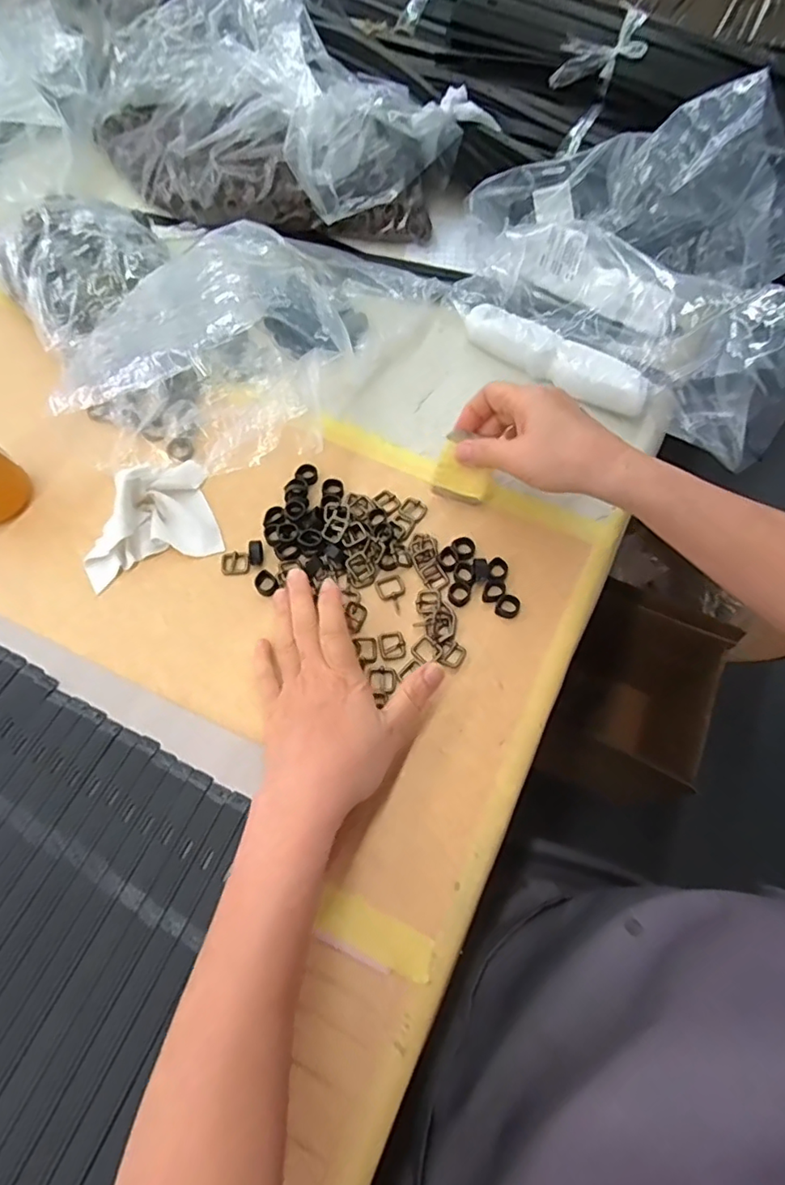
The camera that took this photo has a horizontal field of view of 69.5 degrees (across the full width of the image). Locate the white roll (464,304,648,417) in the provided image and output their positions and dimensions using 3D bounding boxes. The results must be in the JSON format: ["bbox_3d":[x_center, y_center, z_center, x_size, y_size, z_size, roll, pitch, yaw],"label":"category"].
[{"bbox_3d":[0.157,-0.228,0.548,0.194,0.033,0.041,31,64,15],"label":"white roll"}]

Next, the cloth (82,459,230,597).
[{"bbox_3d":[-0.205,-0.065,0.465,0.110,0.038,0.095,-17,62,-11],"label":"cloth"}]

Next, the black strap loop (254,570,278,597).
[{"bbox_3d":[-0.102,-0.009,0.452,0.017,0.006,0.024,-32,69,-17],"label":"black strap loop"}]

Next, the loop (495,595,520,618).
[{"bbox_3d":[0.091,0.011,0.446,0.019,0.004,0.021,22,68,3],"label":"loop"}]

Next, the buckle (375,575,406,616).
[{"bbox_3d":[0.001,0.002,0.452,0.022,0.004,0.034,-19,66,-12],"label":"buckle"}]

